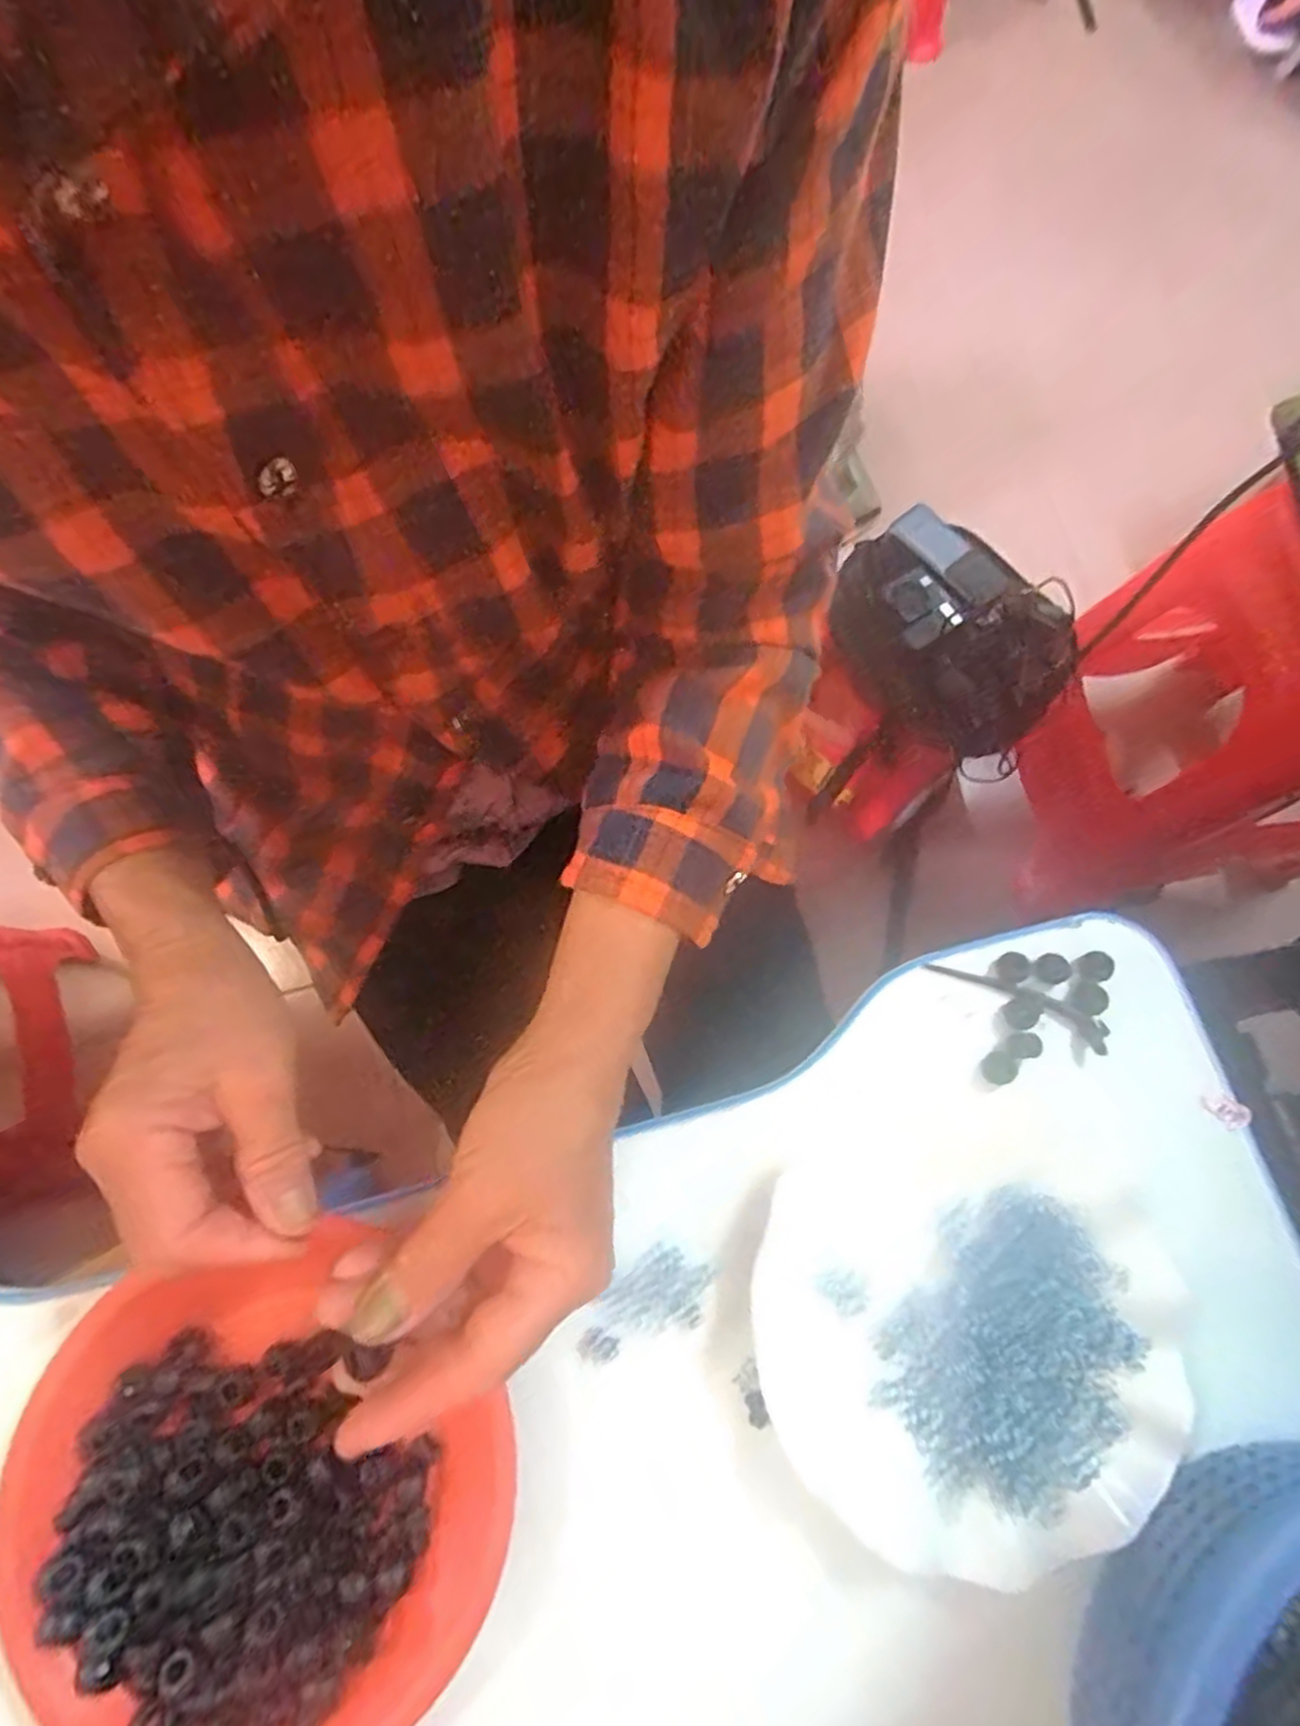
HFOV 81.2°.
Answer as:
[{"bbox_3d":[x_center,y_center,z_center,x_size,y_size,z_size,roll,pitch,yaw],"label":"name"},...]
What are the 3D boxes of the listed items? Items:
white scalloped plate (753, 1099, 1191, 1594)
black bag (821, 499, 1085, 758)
[{"bbox_3d":[0.141,0.205,0.340,0.182,0.017,0.172,1,74,-2],"label":"white scalloped plate"},{"bbox_3d":[0.302,-0.235,0.772,0.191,0.084,0.248,-40,79,-12],"label":"black bag"}]

